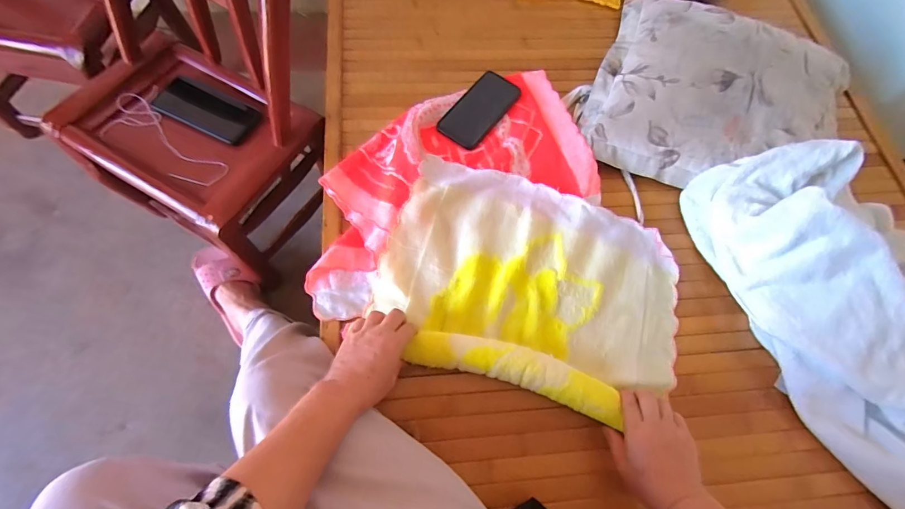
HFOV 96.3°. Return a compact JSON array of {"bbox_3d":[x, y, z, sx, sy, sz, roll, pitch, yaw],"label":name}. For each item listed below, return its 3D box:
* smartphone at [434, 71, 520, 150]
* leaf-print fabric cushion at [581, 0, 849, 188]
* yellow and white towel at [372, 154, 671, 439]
[{"bbox_3d":[0.048,-0.248,0.682,0.076,0.008,0.159,35,68,7],"label":"smartphone"},{"bbox_3d":[0.438,-0.265,0.672,0.375,0.099,0.350,1,68,-3],"label":"leaf-print fabric cushion"},{"bbox_3d":[0.114,0.036,0.563,0.407,0.051,0.294,16,69,4],"label":"yellow and white towel"}]

